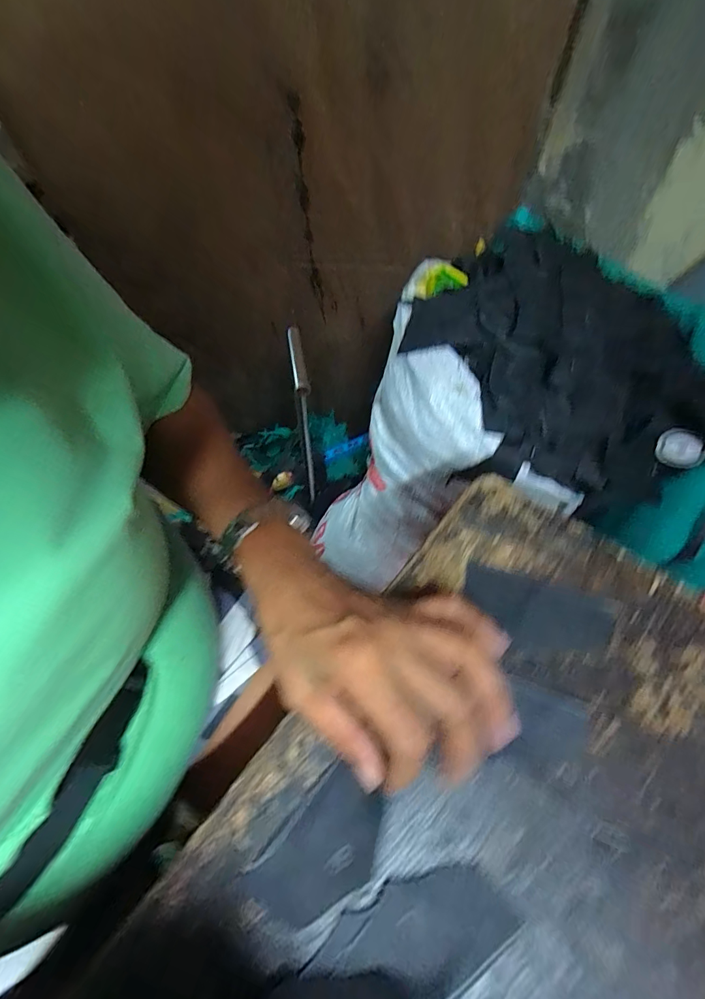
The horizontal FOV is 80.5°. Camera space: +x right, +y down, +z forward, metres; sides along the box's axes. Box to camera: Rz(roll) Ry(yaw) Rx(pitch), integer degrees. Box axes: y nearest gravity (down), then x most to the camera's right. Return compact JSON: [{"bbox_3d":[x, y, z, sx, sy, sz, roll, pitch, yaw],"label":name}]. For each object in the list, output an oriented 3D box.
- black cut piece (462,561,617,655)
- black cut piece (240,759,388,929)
[{"bbox_3d":[0.114,0.070,0.257,0.088,0.004,0.045,14,63,11],"label":"black cut piece"},{"bbox_3d":[-0.015,0.176,0.207,0.041,0.005,0.068,40,70,22],"label":"black cut piece"}]

